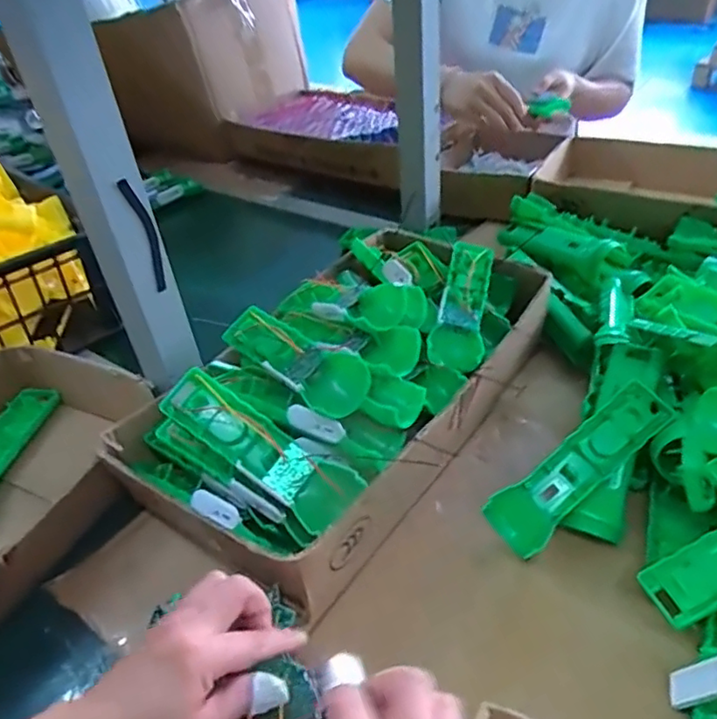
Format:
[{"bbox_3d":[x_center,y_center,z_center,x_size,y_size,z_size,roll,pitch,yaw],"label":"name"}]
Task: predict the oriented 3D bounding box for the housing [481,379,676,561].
[{"bbox_3d":[0.177,0.083,0.490,0.168,0.022,0.043,-39,46,-6],"label":"housing"}]

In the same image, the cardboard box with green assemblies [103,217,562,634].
[{"bbox_3d":[-0.004,0.002,0.579,0.224,0.129,0.418,22,47,30],"label":"cardboard box with green assemblies"}]

